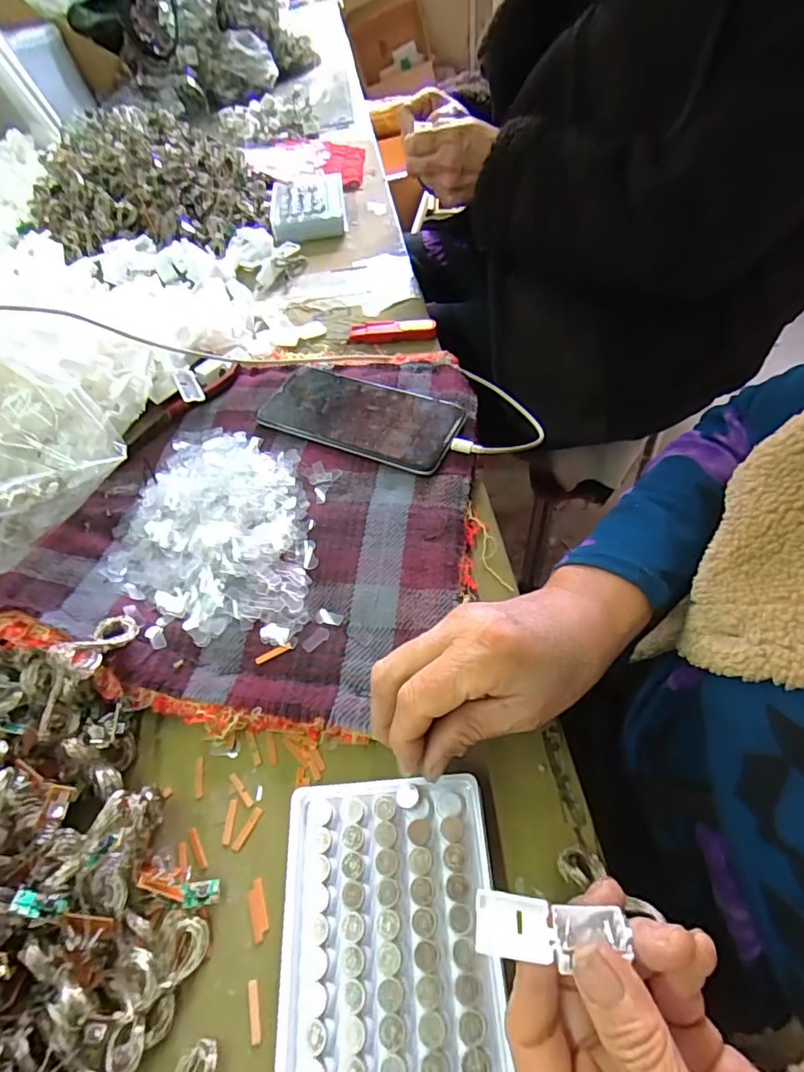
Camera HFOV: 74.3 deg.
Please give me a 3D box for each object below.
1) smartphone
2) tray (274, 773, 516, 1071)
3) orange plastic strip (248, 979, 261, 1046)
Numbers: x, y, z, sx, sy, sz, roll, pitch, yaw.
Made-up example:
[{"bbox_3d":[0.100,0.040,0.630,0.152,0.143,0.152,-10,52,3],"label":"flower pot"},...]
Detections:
[{"bbox_3d":[-0.034,-0.100,0.431,0.162,0.011,0.077,21,59,17],"label":"smartphone"},{"bbox_3d":[-0.006,0.178,0.234,0.095,0.021,0.128,-4,55,0],"label":"tray"},{"bbox_3d":[-0.065,0.210,0.234,0.004,0.004,0.022,-14,55,-7],"label":"orange plastic strip"}]

